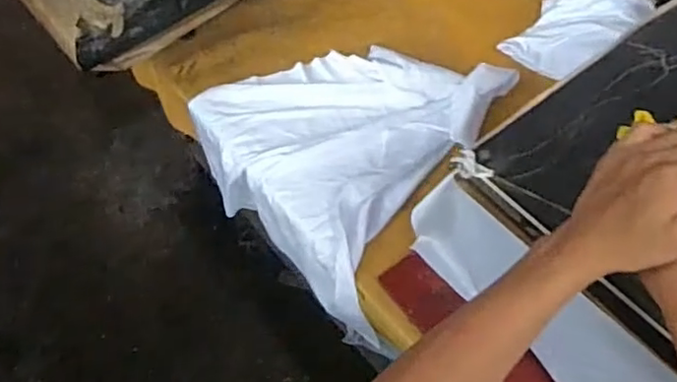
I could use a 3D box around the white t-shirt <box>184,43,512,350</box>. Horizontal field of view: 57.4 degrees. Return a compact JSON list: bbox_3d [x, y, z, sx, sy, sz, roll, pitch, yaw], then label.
[{"bbox_3d":[-0.024,-0.072,1.039,0.451,0.132,0.455,26,63,20],"label":"white t-shirt"}]

